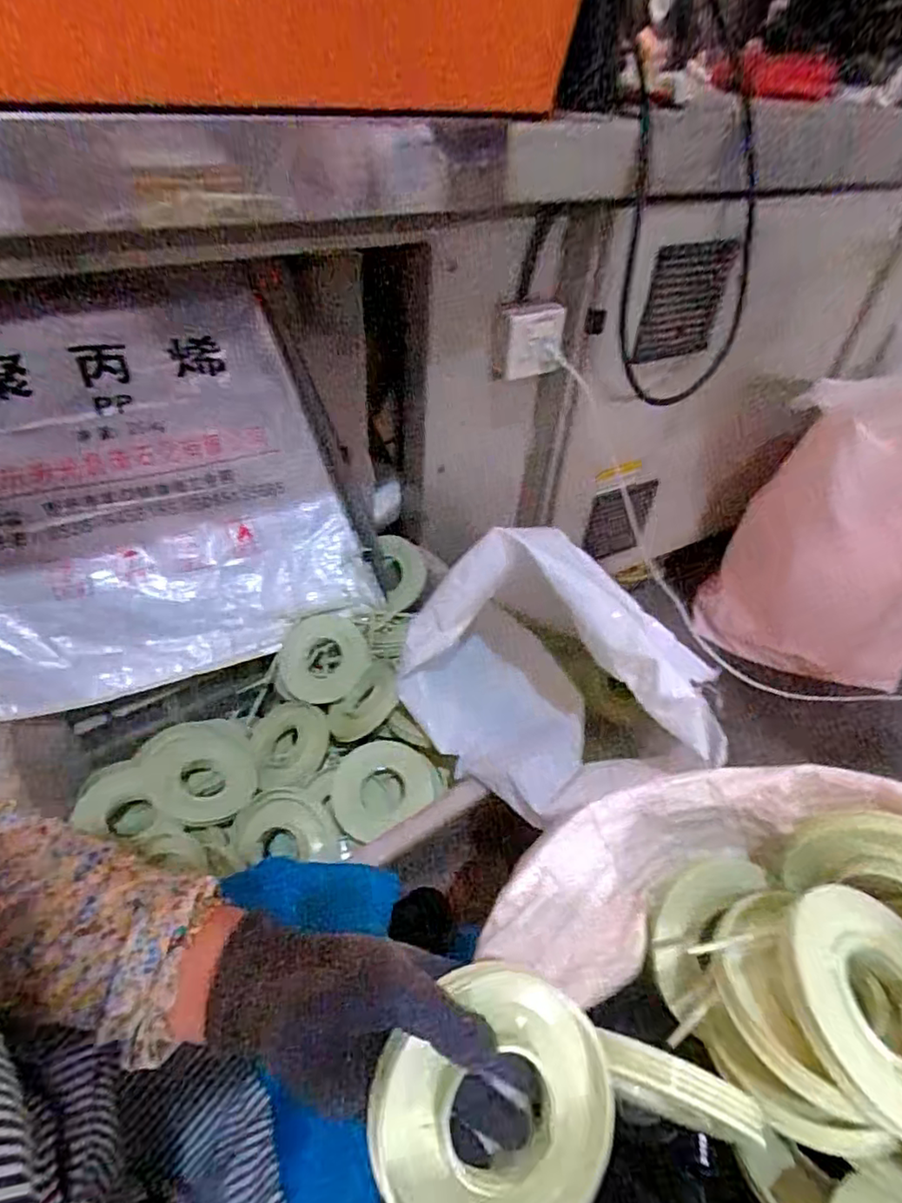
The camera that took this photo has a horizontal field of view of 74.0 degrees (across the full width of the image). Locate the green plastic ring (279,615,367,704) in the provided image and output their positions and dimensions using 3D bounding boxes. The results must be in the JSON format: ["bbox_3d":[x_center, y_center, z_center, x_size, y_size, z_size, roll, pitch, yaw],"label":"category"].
[{"bbox_3d":[-0.195,0.087,0.903,0.137,0.038,0.127,0,81,1],"label":"green plastic ring"}]

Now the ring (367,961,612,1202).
[{"bbox_3d":[0.024,0.272,0.318,0.132,0.018,0.122,3,75,-10],"label":"ring"}]

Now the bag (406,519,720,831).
[{"bbox_3d":[0.109,0.085,0.689,0.217,0.262,0.345,-29,53,-30],"label":"bag"}]

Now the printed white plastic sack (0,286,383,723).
[{"bbox_3d":[-0.467,-0.187,0.875,0.586,0.093,0.613,-18,84,-19],"label":"printed white plastic sack"}]

